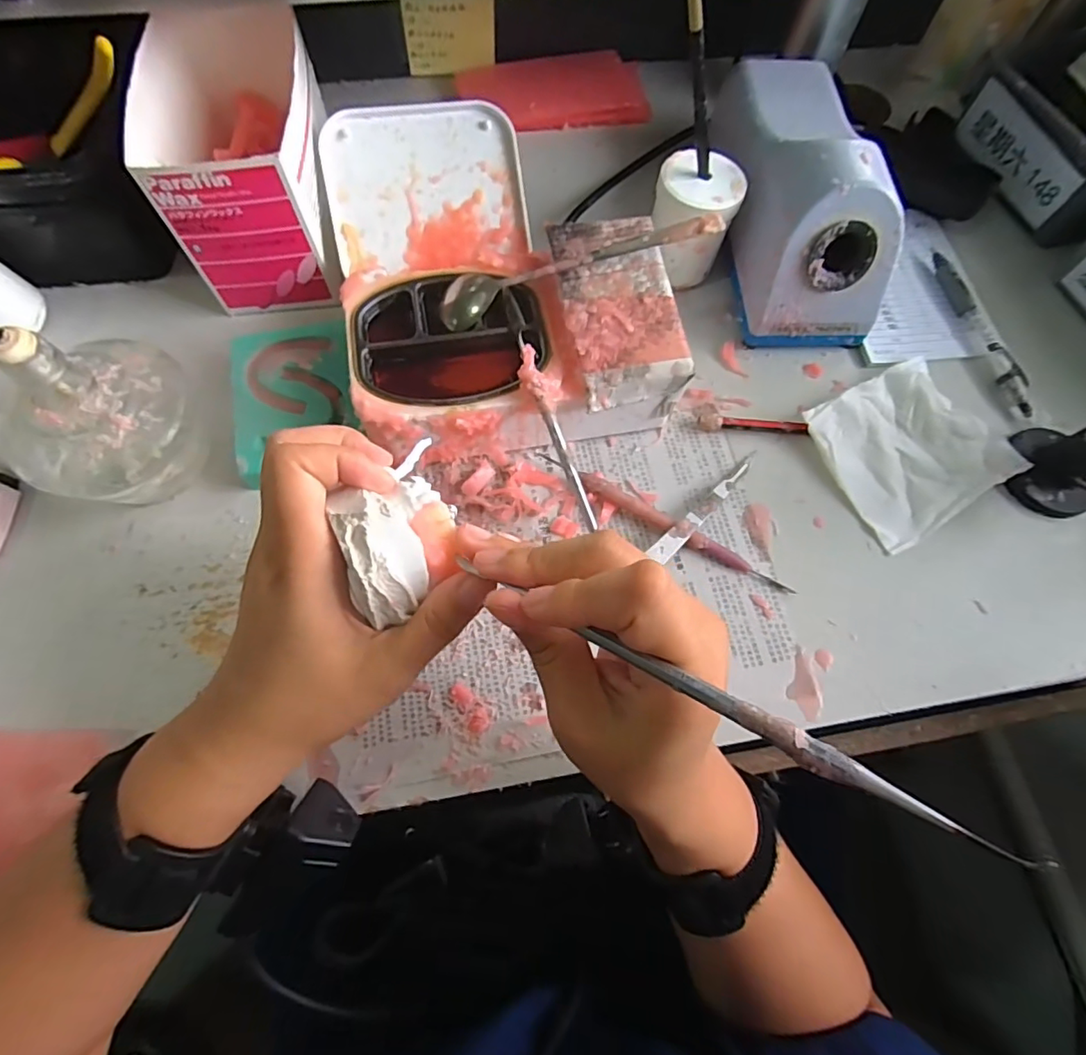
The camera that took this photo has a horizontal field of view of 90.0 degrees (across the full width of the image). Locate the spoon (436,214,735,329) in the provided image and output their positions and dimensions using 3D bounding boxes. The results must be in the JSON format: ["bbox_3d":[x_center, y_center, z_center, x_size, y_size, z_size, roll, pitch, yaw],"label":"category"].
[{"bbox_3d":[0.020,-0.152,0.325,0.171,0.023,0.034,-12,68,9],"label":"spoon"}]

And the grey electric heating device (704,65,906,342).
[{"bbox_3d":[0.179,-0.243,0.383,0.092,0.092,0.221,2,68,-2],"label":"grey electric heating device"}]

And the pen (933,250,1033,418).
[{"bbox_3d":[0.313,-0.142,0.388,0.014,0.010,0.142,-12,69,-7],"label":"pen"}]

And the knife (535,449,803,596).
[{"bbox_3d":[0.072,-0.004,0.330,0.169,0.014,0.011,28,70,8],"label":"knife"}]

